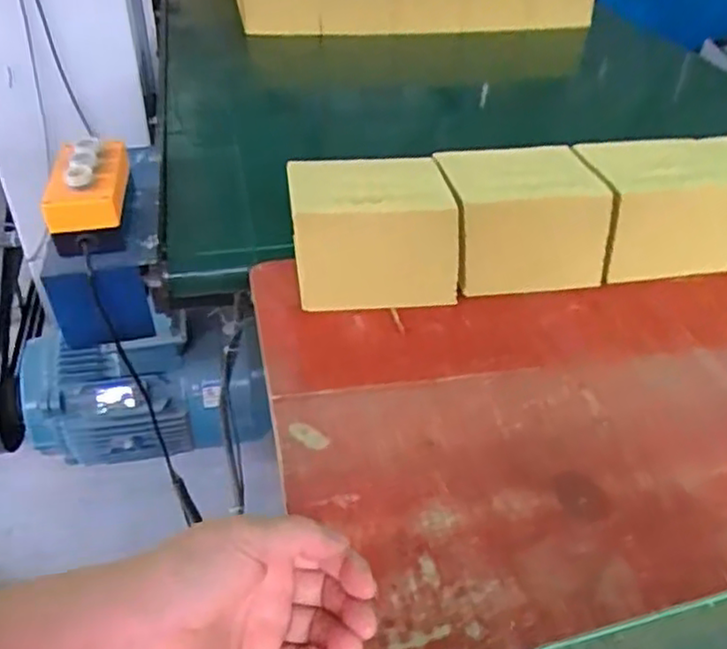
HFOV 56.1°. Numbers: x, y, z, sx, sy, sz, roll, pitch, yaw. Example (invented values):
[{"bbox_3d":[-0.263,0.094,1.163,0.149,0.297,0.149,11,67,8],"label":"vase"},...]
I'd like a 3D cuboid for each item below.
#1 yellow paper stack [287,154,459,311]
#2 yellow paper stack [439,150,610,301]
[{"bbox_3d":[0.008,-0.099,0.736,0.172,0.122,0.111,-2,38,-7],"label":"yellow paper stack"},{"bbox_3d":[0.172,-0.119,0.771,0.176,0.128,0.134,-6,38,-12],"label":"yellow paper stack"}]

